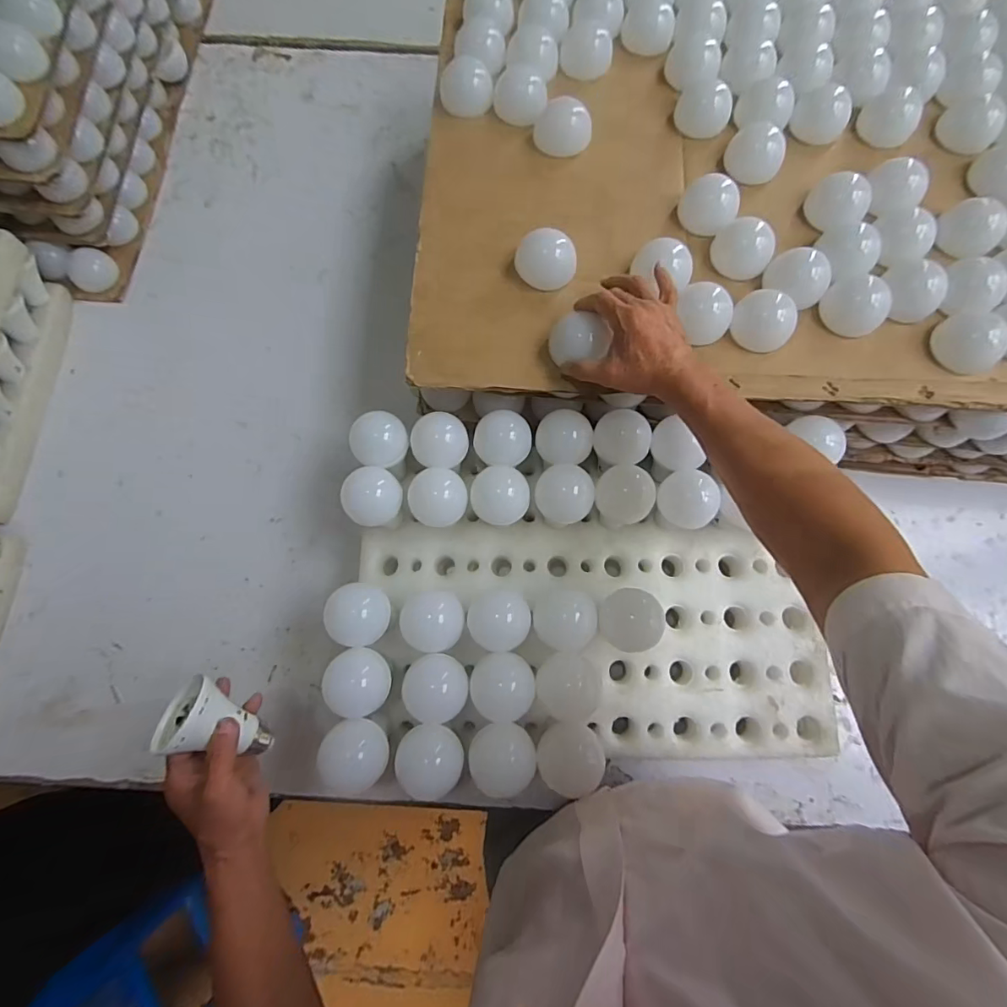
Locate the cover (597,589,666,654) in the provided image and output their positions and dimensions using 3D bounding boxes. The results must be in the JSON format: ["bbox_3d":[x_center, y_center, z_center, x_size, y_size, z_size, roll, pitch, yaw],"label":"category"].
[{"bbox_3d":[0.133,0.122,0.512,0.058,0.037,0.064,41,80,9],"label":"cover"}]

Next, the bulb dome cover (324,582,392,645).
[{"bbox_3d":[-0.152,0.115,0.505,0.060,0.032,0.061,1,76,0],"label":"bulb dome cover"}]

